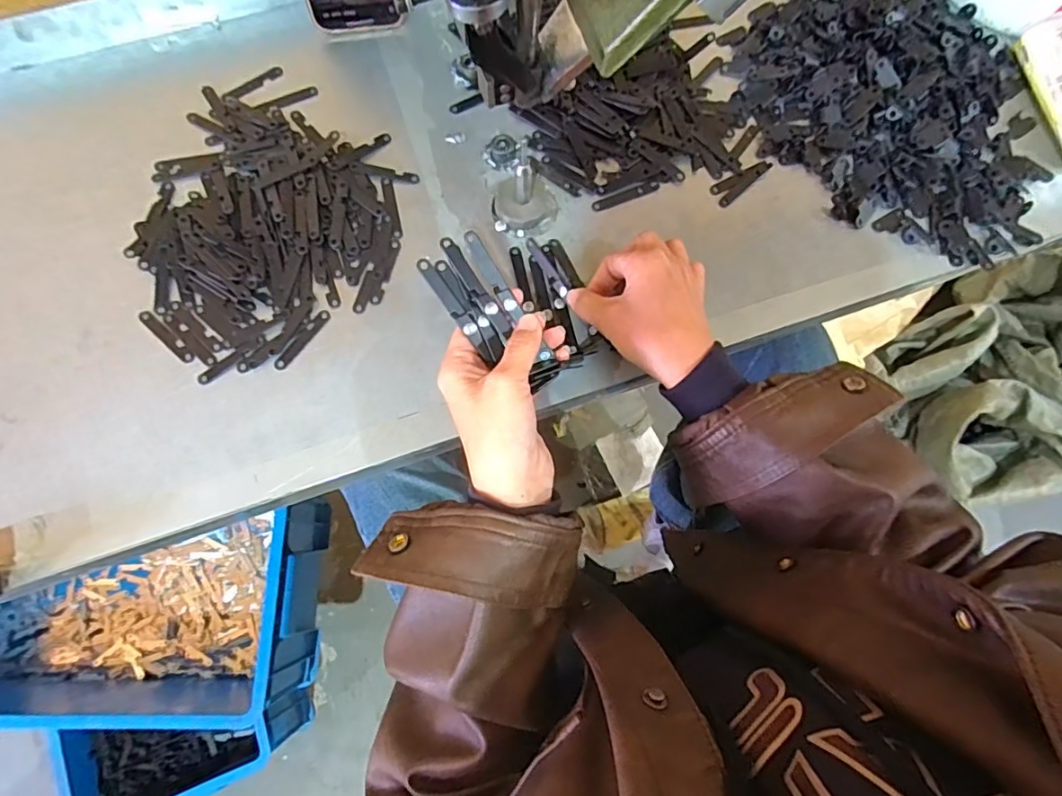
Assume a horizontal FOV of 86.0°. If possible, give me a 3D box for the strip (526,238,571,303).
[{"bbox_3d":[0.012,-0.096,0.413,0.009,0.006,0.052,-29,73,-8],"label":"strip"}]

